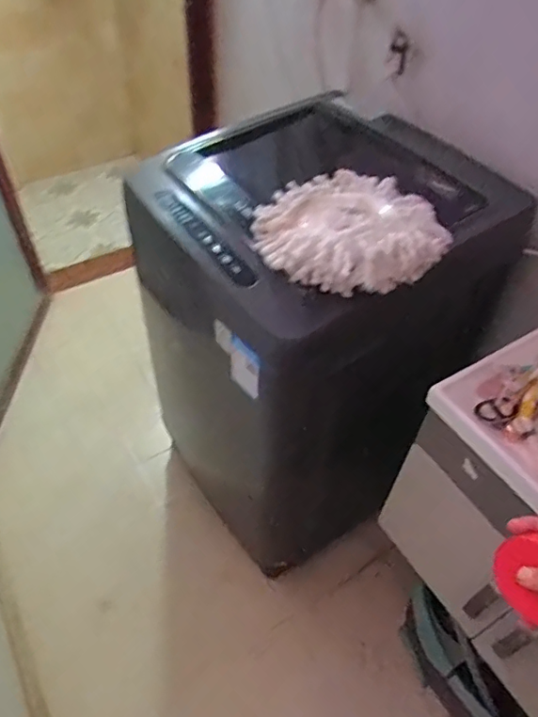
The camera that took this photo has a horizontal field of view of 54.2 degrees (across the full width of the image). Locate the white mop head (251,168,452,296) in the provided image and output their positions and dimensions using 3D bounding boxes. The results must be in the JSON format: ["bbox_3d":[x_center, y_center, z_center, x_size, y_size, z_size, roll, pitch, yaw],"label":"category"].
[{"bbox_3d":[0.107,-0.200,0.782,0.243,0.080,0.259,1,51,-1],"label":"white mop head"}]

